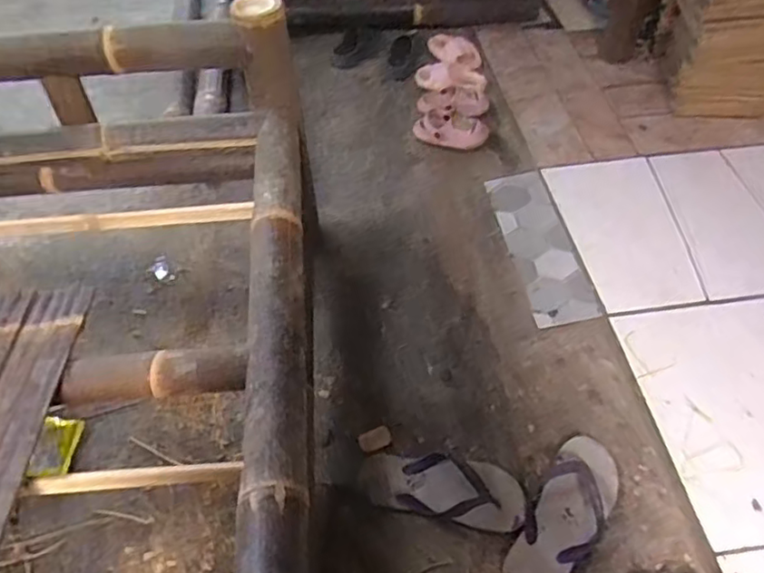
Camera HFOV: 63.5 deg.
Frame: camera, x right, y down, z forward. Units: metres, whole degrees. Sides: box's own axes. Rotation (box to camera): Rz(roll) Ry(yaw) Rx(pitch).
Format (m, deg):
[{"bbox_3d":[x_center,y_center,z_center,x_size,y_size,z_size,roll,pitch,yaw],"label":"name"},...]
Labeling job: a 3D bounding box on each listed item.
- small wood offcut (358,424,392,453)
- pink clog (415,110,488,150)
[{"bbox_3d":[-0.011,0.254,1.025,0.054,0.018,0.032,-15,52,-12],"label":"small wood offcut"},{"bbox_3d":[0.154,-0.353,1.394,0.168,0.049,0.100,17,53,14],"label":"pink clog"}]

